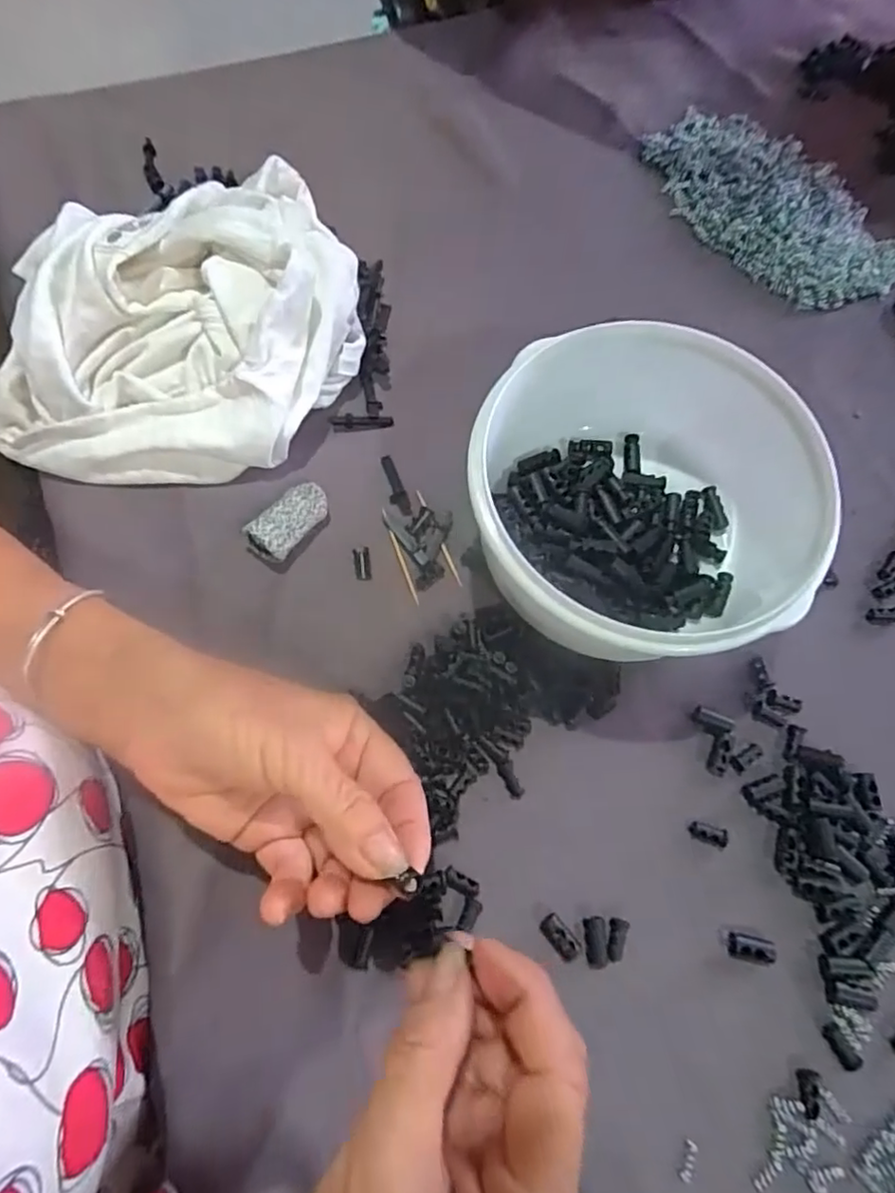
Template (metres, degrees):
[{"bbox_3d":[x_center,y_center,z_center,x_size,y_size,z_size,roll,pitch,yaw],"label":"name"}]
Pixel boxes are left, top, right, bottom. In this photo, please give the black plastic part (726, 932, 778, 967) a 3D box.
[{"bbox_3d":[0.138,0.159,0.278,0.022,0.007,0.011,12,71,3],"label":"black plastic part"}]

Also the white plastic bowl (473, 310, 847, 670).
[{"bbox_3d":[0.095,-0.043,0.306,0.156,0.074,0.155,0,71,-1],"label":"white plastic bowl"}]

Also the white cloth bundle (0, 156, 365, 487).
[{"bbox_3d":[-0.153,-0.150,0.345,0.201,0.066,0.160,-4,71,-3],"label":"white cloth bundle"}]

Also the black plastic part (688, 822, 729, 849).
[{"bbox_3d":[0.124,0.113,0.295,0.018,0.004,0.008,15,71,16],"label":"black plastic part"}]

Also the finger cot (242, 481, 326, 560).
[{"bbox_3d":[-0.084,-0.040,0.332,0.024,0.017,0.048,35,74,10],"label":"finger cot"}]

